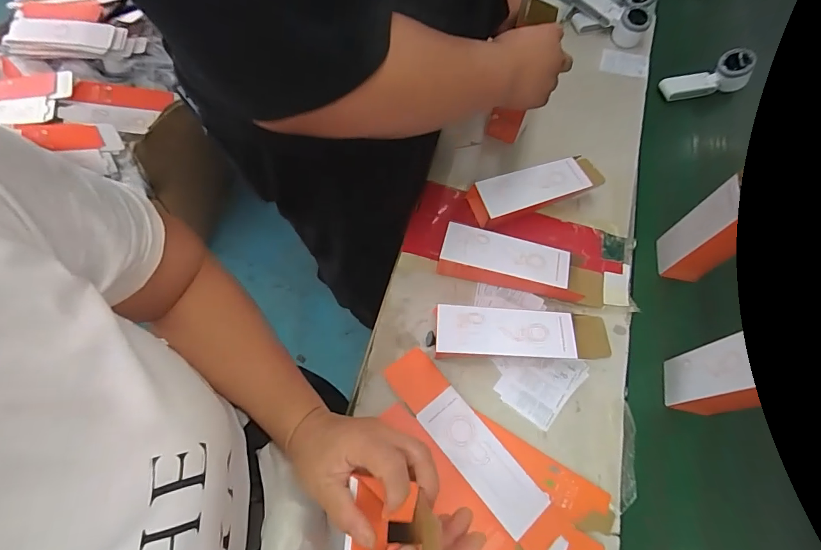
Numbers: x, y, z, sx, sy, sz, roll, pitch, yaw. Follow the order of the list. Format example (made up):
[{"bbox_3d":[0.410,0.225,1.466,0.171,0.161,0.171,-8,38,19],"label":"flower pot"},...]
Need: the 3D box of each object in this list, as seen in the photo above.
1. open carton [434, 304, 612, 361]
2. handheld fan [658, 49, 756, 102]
[{"bbox_3d":[0.155,0.080,0.550,0.245,0.057,0.073,-1,65,-2],"label":"open carton"},{"bbox_3d":[0.562,-0.377,0.796,0.158,0.059,0.048,-12,64,10],"label":"handheld fan"}]

